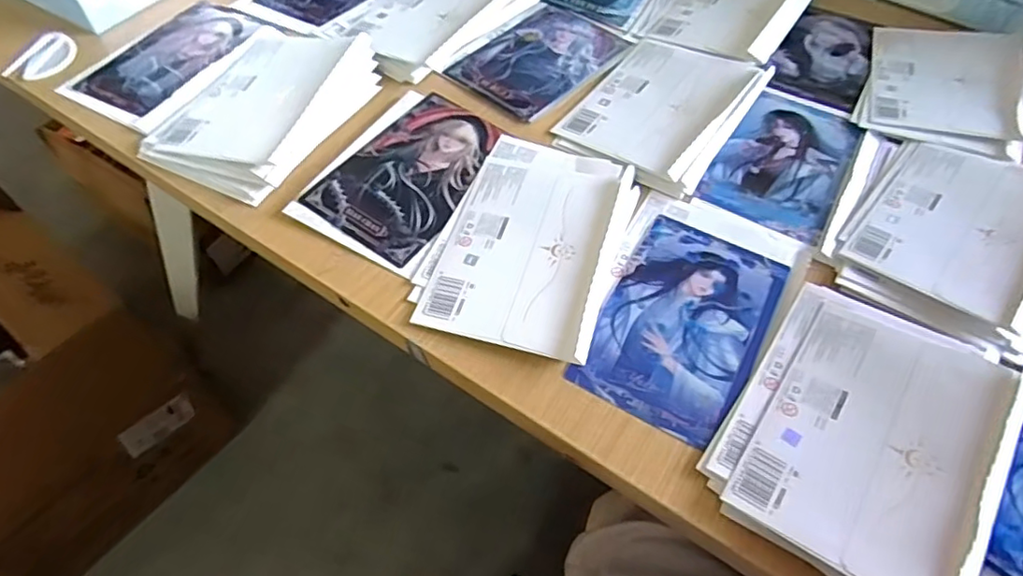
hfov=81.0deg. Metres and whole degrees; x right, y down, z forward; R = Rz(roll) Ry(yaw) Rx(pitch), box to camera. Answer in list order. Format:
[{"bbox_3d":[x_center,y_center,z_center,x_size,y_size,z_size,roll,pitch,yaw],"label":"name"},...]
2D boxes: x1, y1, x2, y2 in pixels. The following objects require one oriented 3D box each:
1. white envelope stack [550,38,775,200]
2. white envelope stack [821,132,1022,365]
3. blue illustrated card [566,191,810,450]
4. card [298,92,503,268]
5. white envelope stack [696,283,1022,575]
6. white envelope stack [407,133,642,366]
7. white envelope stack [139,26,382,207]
[{"bbox_3d":[0.139,-0.170,0.553,0.137,0.025,0.188,31,60,18],"label":"white envelope stack"},{"bbox_3d":[0.343,-0.051,0.472,0.151,0.034,0.196,32,60,18],"label":"white envelope stack"},{"bbox_3d":[0.130,0.012,0.442,0.128,0.007,0.198,26,59,15],"label":"blue illustrated card"},{"bbox_3d":[-0.079,-0.099,0.508,0.106,0.004,0.169,32,60,15],"label":"card"},{"bbox_3d":[0.223,0.080,0.373,0.135,0.033,0.197,31,60,18],"label":"white envelope stack"},{"bbox_3d":[0.016,-0.042,0.464,0.134,0.022,0.198,17,57,10],"label":"white envelope stack"},{"bbox_3d":[-0.223,-0.168,0.534,0.143,0.037,0.193,24,58,14],"label":"white envelope stack"}]

